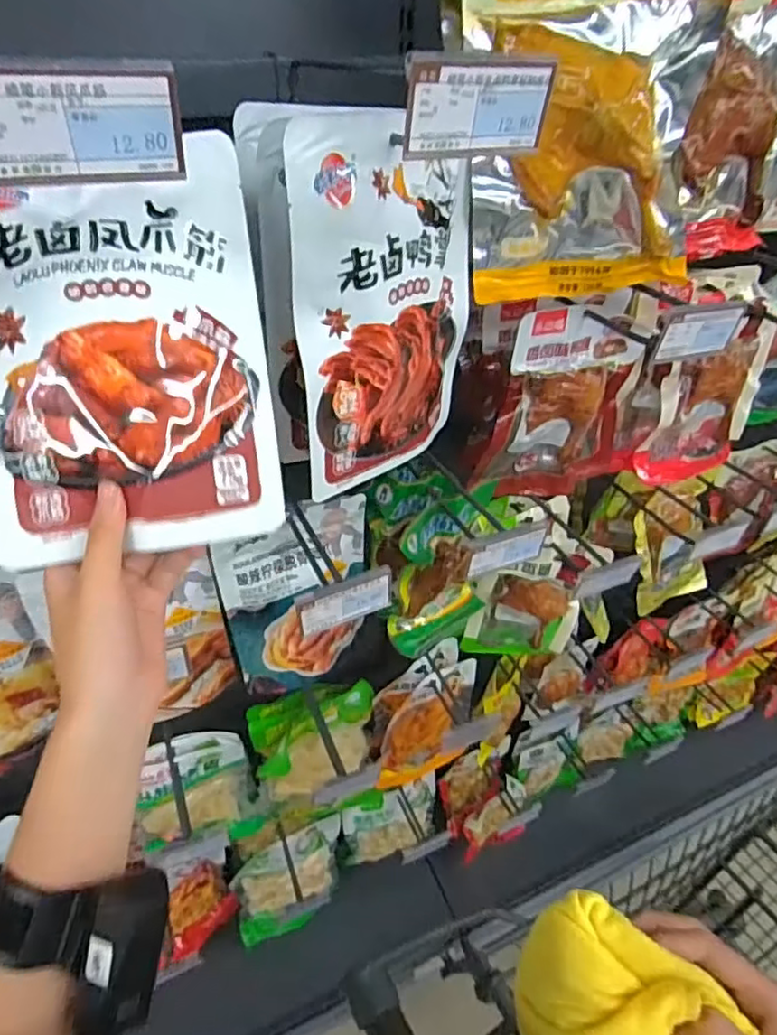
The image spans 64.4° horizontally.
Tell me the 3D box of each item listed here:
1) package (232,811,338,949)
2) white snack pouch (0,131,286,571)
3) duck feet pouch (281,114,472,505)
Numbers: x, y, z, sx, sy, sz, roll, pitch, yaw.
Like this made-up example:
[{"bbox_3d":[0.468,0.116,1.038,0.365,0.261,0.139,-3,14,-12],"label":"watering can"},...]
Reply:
[{"bbox_3d":[-0.158,0.595,1.006,0.184,0.210,0.064,-15,43,-19],"label":"package"},{"bbox_3d":[-0.146,-0.093,0.337,0.156,0.220,0.022,-8,2,-15],"label":"white snack pouch"},{"bbox_3d":[0.000,-0.149,0.450,0.044,0.241,0.175,23,44,23],"label":"duck feet pouch"}]

